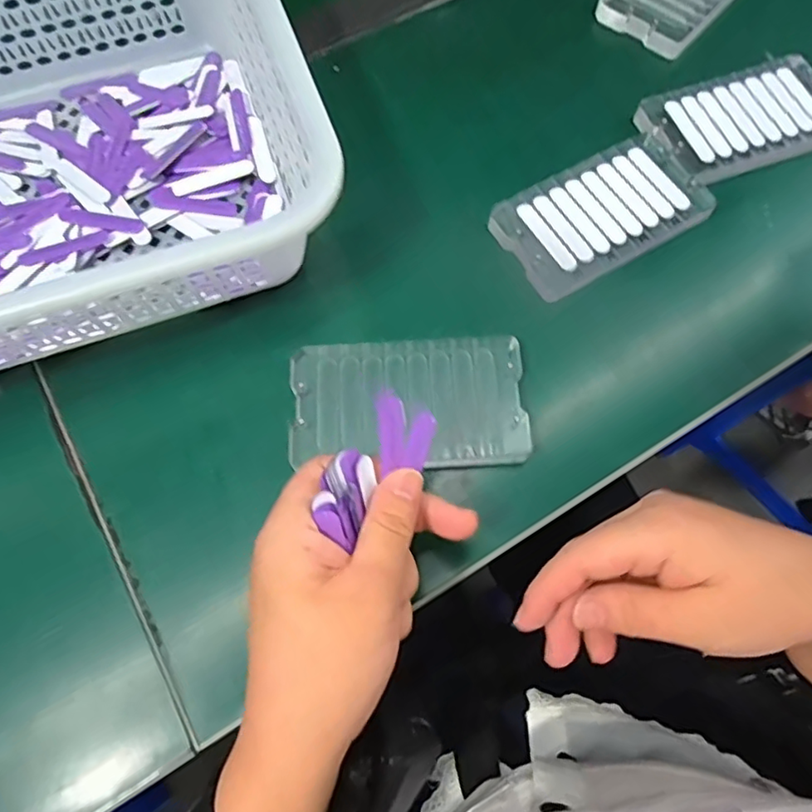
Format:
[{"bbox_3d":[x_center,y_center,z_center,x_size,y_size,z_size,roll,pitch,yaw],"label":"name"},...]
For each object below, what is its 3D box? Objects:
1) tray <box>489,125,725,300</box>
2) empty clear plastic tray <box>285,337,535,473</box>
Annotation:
[{"bbox_3d":[0.116,-0.115,0.342,0.120,0.008,0.070,-30,71,-11],"label":"tray"},{"bbox_3d":[0.001,-0.002,0.301,0.119,0.007,0.070,-3,68,0],"label":"empty clear plastic tray"}]

